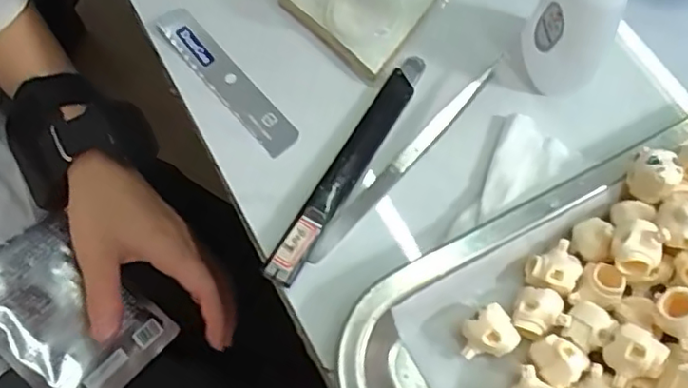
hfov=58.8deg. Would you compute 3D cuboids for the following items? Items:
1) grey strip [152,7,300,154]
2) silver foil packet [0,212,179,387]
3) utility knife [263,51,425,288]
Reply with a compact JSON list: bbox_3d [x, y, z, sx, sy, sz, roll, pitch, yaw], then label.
[{"bbox_3d":[-0.059,-0.057,0.307,0.018,0.004,0.095,-41,77,-8],"label":"grey strip"},{"bbox_3d":[-0.193,0.084,0.426,0.129,0.007,0.094,48,47,-5],"label":"silver foil packet"},{"bbox_3d":[0.003,-0.015,0.286,0.015,0.009,0.131,29,71,11],"label":"utility knife"}]

